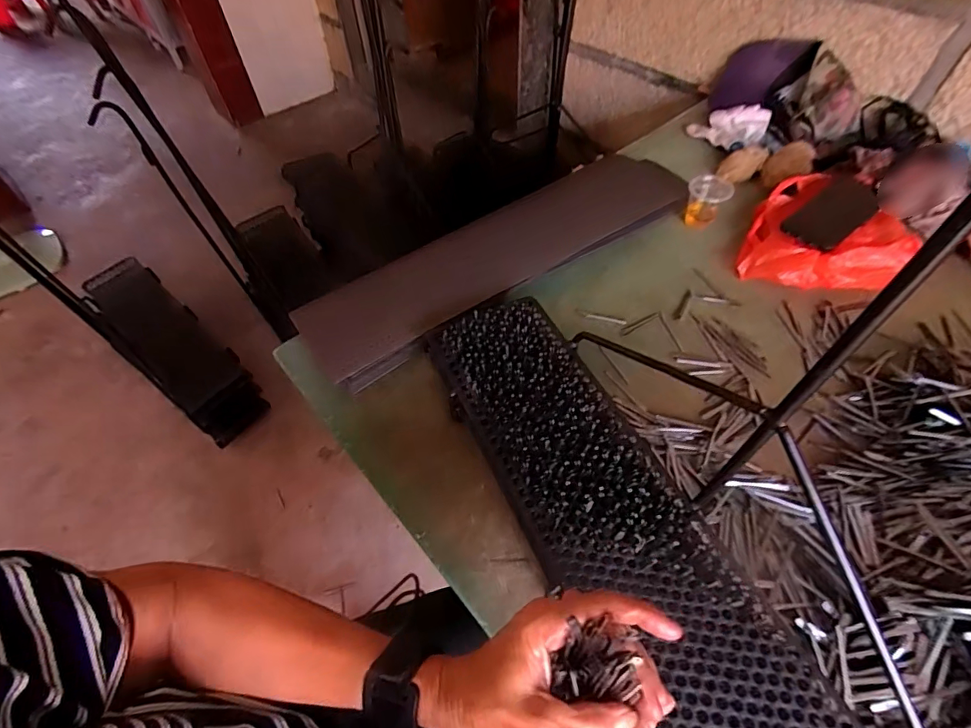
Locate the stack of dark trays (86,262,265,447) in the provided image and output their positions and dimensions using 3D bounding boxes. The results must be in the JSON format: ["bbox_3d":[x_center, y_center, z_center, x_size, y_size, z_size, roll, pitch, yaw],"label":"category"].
[{"bbox_3d":[-0.789,-0.039,1.218,0.524,0.207,0.156,36,62,25],"label":"stack of dark trays"}]

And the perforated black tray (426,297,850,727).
[{"bbox_3d":[0.124,0.159,0.406,0.143,0.028,0.587,-21,56,-13],"label":"perforated black tray"}]

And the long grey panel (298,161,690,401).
[{"bbox_3d":[0.034,-0.173,0.717,0.631,0.043,0.157,-32,59,-20],"label":"long grey panel"}]

